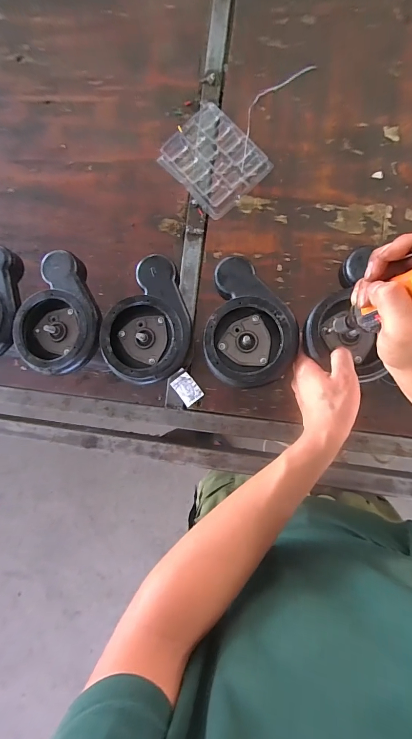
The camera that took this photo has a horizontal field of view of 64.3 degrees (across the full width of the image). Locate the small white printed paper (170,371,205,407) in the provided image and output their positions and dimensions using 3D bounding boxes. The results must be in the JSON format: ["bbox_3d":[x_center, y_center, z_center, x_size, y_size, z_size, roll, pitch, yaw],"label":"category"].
[{"bbox_3d":[-0.034,0.036,0.604,0.040,0.008,0.056,-38,84,4],"label":"small white printed paper"}]

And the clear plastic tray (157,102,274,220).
[{"bbox_3d":[0.013,-0.390,0.607,0.145,0.023,0.176,-41,84,4],"label":"clear plastic tray"}]

